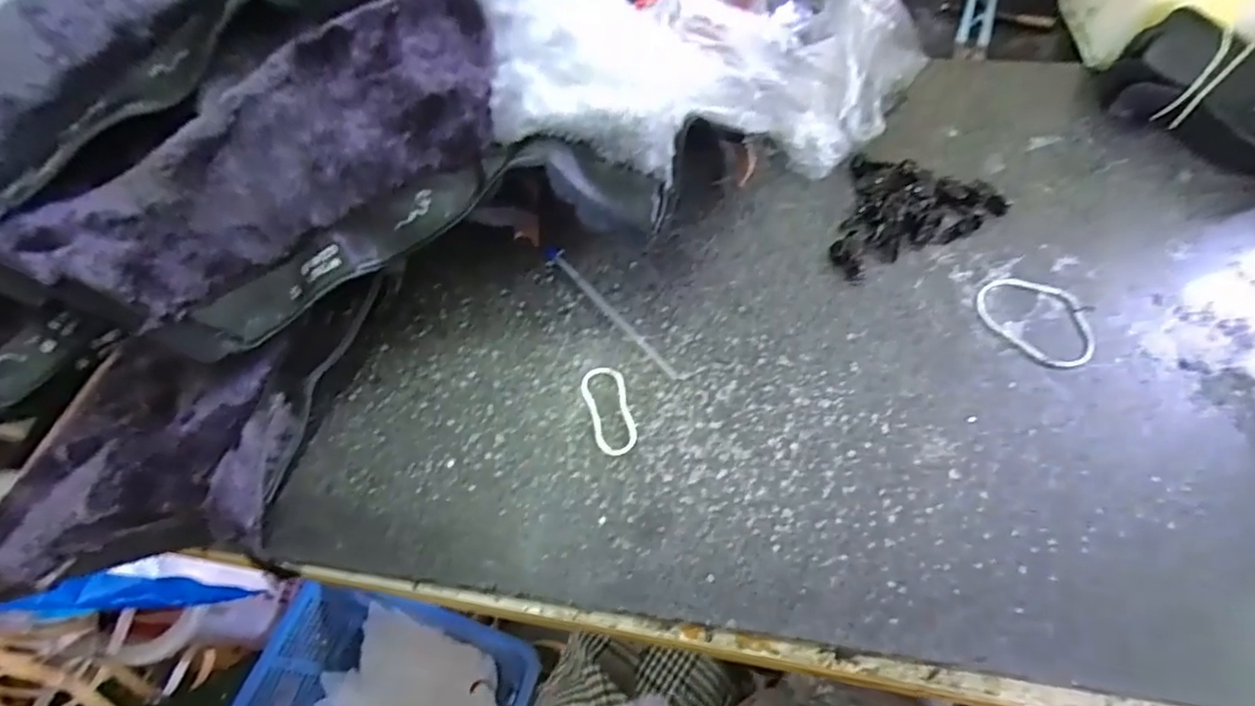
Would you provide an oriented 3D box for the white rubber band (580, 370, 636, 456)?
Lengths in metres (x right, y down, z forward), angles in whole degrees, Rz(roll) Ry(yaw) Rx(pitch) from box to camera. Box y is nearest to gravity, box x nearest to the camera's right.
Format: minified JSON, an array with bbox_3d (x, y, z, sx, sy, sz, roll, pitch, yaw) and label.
[{"bbox_3d":[-0.009,0.029,0.309,0.022,0.004,0.050,-16,60,-6],"label":"white rubber band"}]

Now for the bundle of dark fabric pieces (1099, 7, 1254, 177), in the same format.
[{"bbox_3d":[0.353,-0.152,0.351,0.118,0.052,0.067,37,68,22],"label":"bundle of dark fabric pieces"}]

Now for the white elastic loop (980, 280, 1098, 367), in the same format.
[{"bbox_3d":[0.221,-0.020,0.318,0.048,0.004,0.060,-33,63,-15],"label":"white elastic loop"}]

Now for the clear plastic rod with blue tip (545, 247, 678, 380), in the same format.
[{"bbox_3d":[-0.013,-0.026,0.341,0.010,0.004,0.119,-34,63,-16],"label":"clear plastic rod with blue tip"}]

